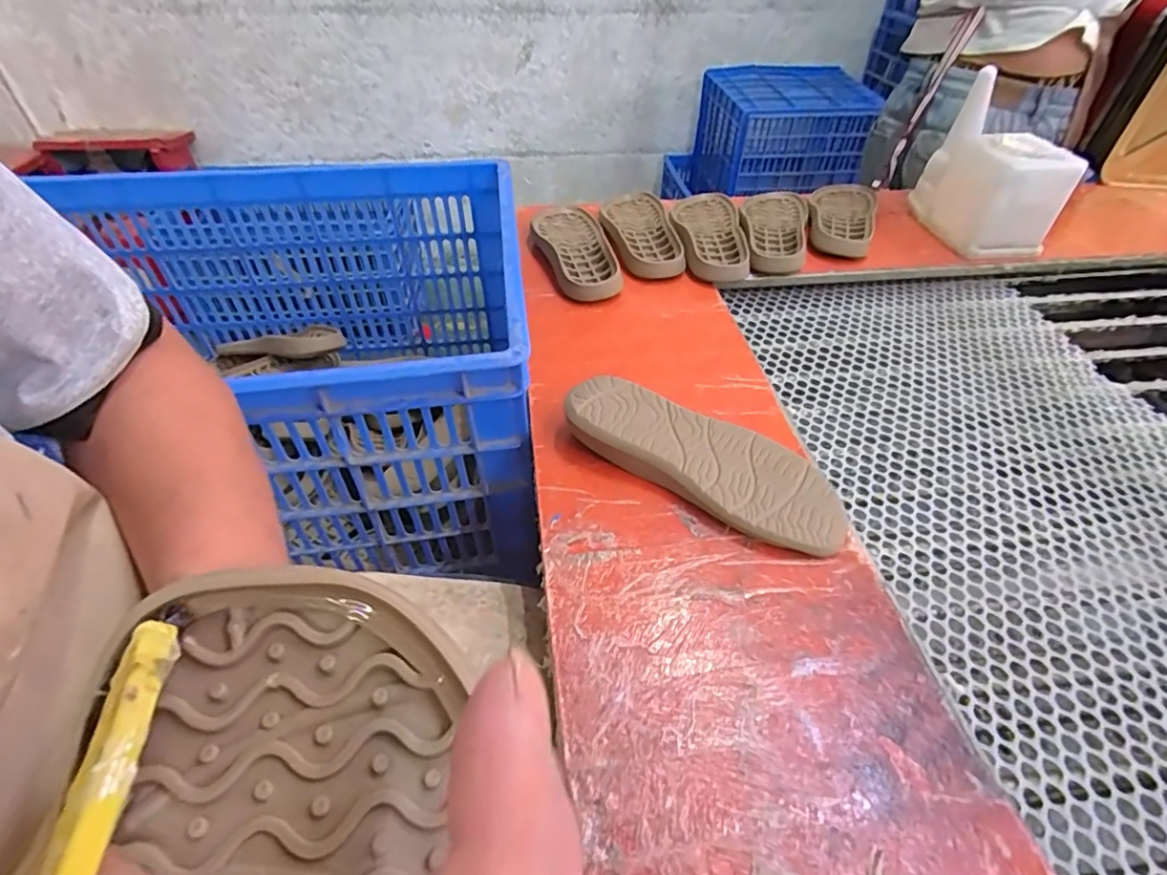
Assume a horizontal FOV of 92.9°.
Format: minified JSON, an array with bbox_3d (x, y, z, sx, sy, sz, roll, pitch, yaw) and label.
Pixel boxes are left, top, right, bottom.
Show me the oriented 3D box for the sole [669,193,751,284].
[{"bbox_3d":[0.164,-0.273,0.734,0.086,0.024,0.234,2,45,2],"label":"sole"}]

